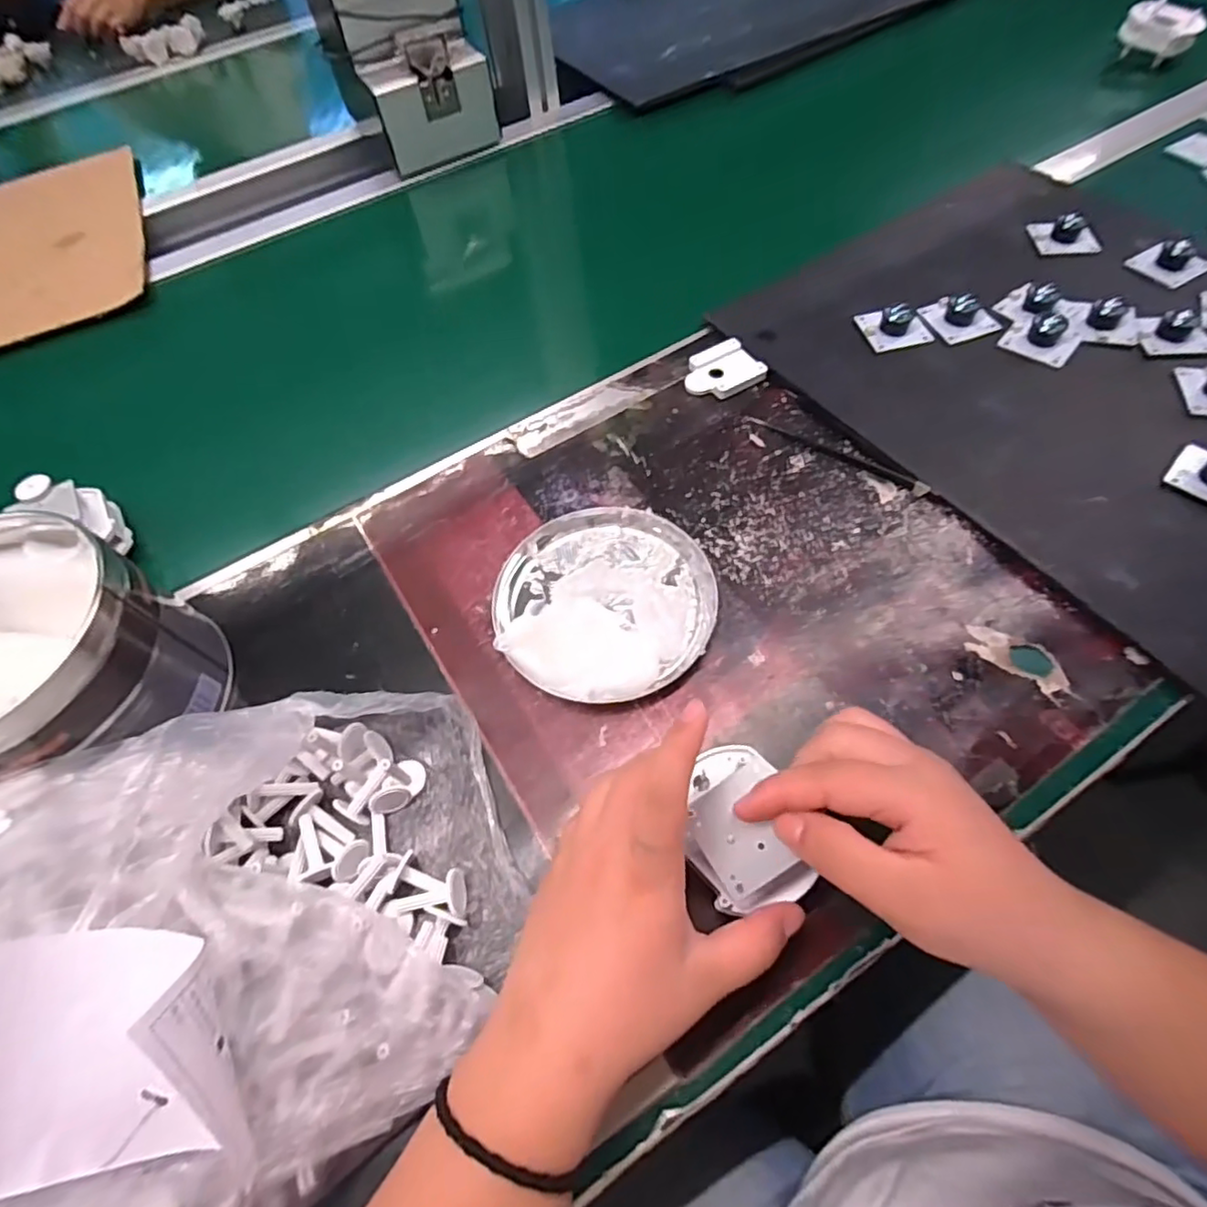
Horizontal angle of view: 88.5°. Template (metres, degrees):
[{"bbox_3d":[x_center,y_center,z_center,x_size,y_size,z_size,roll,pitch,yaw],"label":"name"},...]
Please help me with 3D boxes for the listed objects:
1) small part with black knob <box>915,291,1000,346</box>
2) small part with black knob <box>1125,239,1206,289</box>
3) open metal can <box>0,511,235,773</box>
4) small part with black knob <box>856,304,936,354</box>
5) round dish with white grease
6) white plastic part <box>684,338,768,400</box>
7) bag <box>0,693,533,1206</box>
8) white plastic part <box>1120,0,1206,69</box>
[{"bbox_3d":[0.264,-0.216,0.456,0.043,0.019,0.045,-16,59,-4],"label":"small part with black knob"},{"bbox_3d":[0.431,-0.260,0.470,0.033,0.018,0.045,-23,60,-8],"label":"small part with black knob"},{"bbox_3d":[-0.284,0.034,0.318,0.124,0.093,0.124,10,61,11],"label":"open metal can"},{"bbox_3d":[0.216,-0.209,0.454,0.043,0.023,0.041,-13,59,-2],"label":"small part with black knob"},{"bbox_3d":[0.000,-0.004,0.366,0.128,0.014,0.125,-2,59,4],"label":"round dish with white grease"},{"bbox_3d":[0.086,-0.173,0.457,0.055,0.007,0.047,-26,60,-10],"label":"white plastic part"},{"bbox_3d":[-0.184,0.147,0.237,0.294,0.116,0.214,-23,60,-8],"label":"bag"},{"bbox_3d":[0.591,-0.607,0.658,0.071,0.043,0.031,30,66,21],"label":"white plastic part"}]

